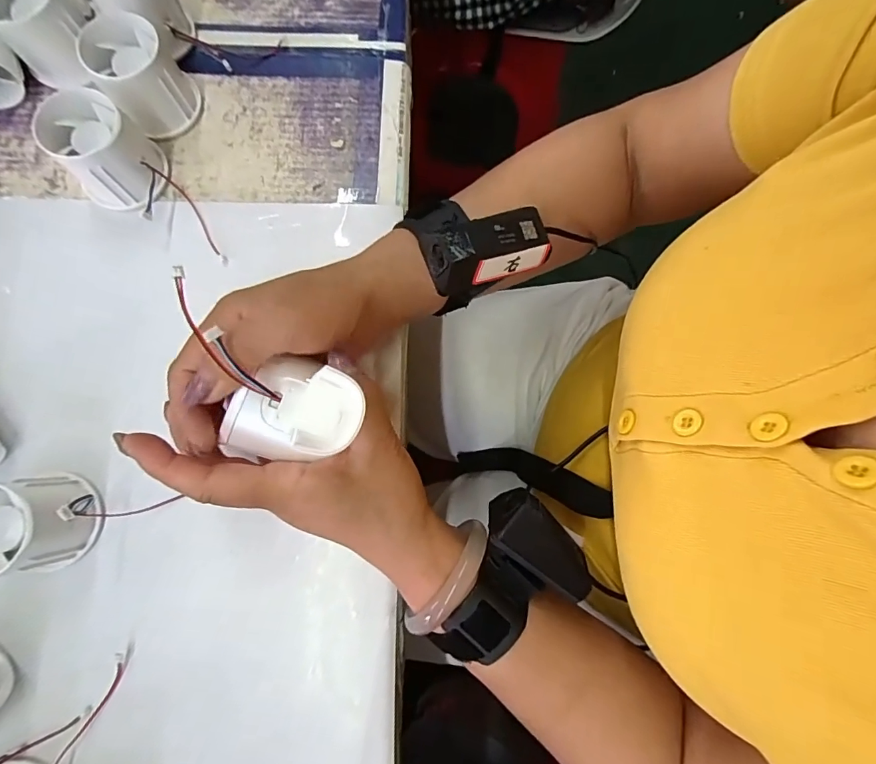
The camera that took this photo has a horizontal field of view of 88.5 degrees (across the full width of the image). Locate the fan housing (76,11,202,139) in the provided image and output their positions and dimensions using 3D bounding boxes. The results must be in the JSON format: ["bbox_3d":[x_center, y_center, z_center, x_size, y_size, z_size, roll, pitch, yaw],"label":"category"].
[{"bbox_3d":[-0.203,-0.210,0.310,0.052,0.049,0.055,0,80,-1],"label":"fan housing"}]

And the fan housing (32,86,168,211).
[{"bbox_3d":[-0.220,-0.152,0.297,0.059,0.046,0.055,0,80,-1],"label":"fan housing"}]

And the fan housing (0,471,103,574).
[{"bbox_3d":[-0.236,0.082,0.258,0.066,0.045,0.055,-5,80,-1],"label":"fan housing"}]

